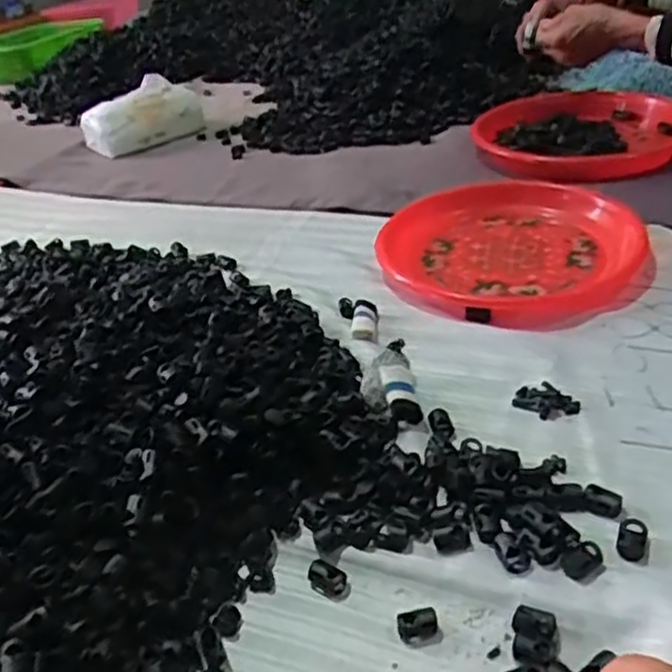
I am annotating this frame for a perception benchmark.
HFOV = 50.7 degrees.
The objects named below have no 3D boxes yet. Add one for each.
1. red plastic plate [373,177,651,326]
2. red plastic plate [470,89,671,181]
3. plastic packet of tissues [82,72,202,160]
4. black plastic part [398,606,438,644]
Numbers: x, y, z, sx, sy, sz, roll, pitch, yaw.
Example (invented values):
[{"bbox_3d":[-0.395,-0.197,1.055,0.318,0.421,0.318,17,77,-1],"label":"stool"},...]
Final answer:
[{"bbox_3d":[0.159,-0.080,0.629,0.207,0.033,0.207,-5,34,4],"label":"red plastic plate"},{"bbox_3d":[0.255,-0.218,0.753,0.199,0.046,0.199,-6,33,4],"label":"red plastic plate"},{"bbox_3d":[-0.282,-0.323,1.040,0.173,0.071,0.043,-20,36,-17],"label":"plastic packet of tissues"},{"bbox_3d":[0.040,0.142,0.348,0.019,0.008,0.013,-11,34,-4],"label":"black plastic part"}]

